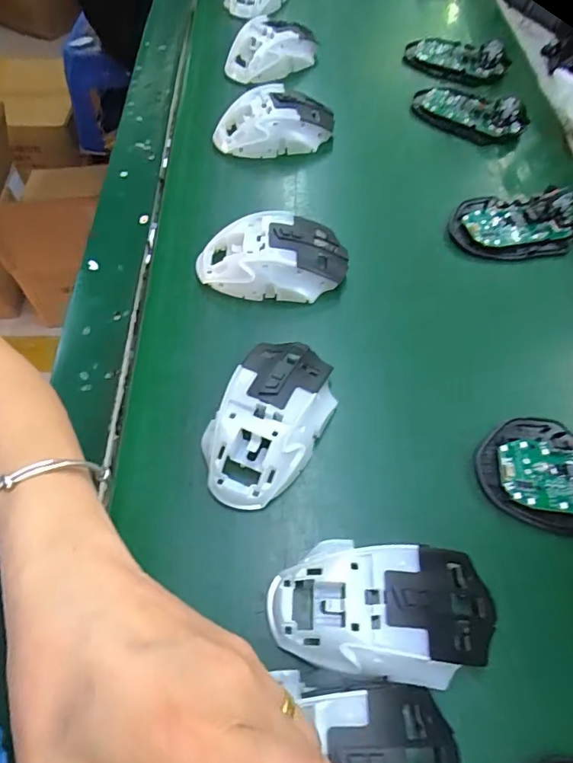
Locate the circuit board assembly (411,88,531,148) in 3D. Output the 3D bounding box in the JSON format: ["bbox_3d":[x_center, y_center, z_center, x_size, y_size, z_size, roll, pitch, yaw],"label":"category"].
[{"bbox_3d":[0.184,-0.274,0.500,0.111,0.021,0.055,30,64,17],"label":"circuit board assembly"}]

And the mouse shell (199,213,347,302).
[{"bbox_3d":[-0.011,-0.095,0.378,0.115,0.037,0.064,-5,61,-6],"label":"mouse shell"}]

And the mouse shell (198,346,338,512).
[{"bbox_3d":[-0.010,0.022,0.311,0.069,0.035,0.114,19,61,8],"label":"mouse shell"}]

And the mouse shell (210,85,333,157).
[{"bbox_3d":[-0.012,-0.249,0.469,0.114,0.038,0.060,-11,61,-9],"label":"mouse shell"}]

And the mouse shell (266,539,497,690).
[{"bbox_3d":[0.049,0.118,0.256,0.113,0.035,0.063,8,60,2],"label":"mouse shell"}]

